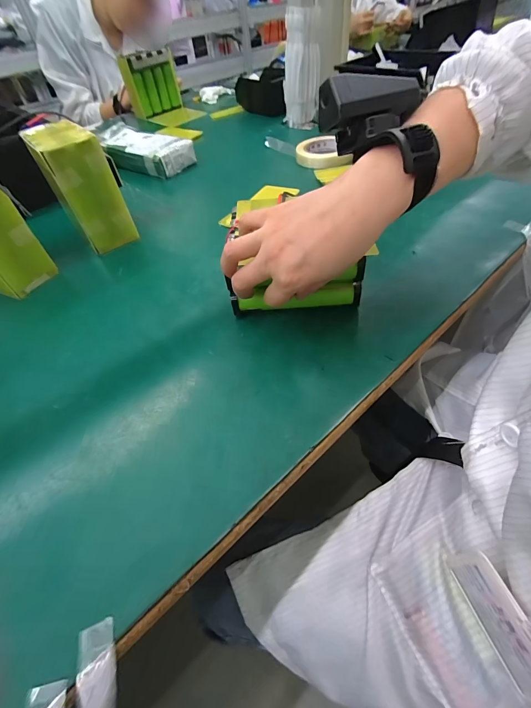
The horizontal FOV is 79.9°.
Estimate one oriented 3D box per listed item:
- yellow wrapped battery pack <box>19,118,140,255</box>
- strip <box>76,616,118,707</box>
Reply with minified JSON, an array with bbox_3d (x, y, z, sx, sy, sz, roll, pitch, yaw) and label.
[{"bbox_3d":[-0.275,-0.254,0.487,0.088,0.150,0.131,-29,53,-18],"label":"yellow wrapped battery pack"},{"bbox_3d":[-0.096,0.196,0.177,0.019,0.018,0.074,-16,50,-7],"label":"strip"}]

